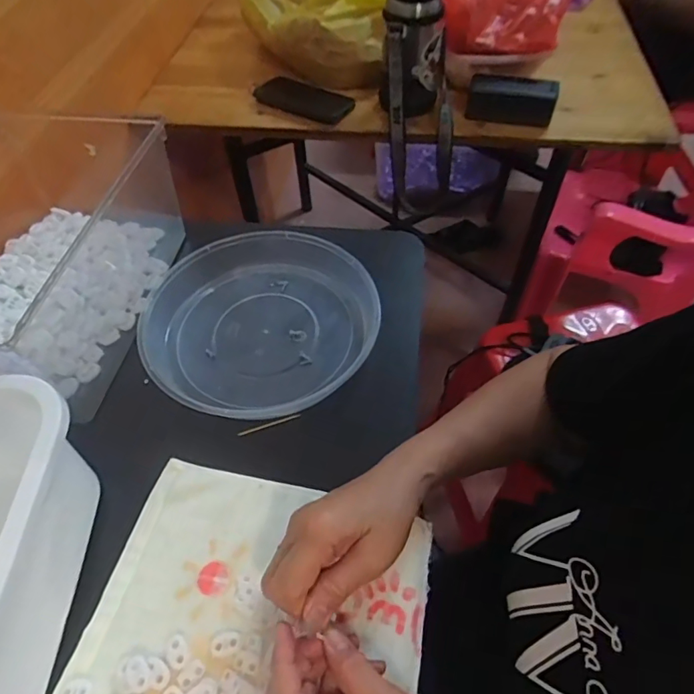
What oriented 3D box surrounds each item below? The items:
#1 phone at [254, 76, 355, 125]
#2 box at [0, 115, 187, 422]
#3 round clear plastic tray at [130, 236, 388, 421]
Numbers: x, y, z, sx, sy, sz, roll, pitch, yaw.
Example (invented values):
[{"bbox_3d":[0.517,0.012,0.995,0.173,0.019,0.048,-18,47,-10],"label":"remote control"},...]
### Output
[{"bbox_3d":[-0.070,-0.415,0.826,0.175,0.014,0.079,29,67,22],"label":"phone"},{"bbox_3d":[-0.321,-0.094,0.512,0.214,0.130,0.286,7,53,7],"label":"box"},{"bbox_3d":[-0.082,-0.028,0.506,0.218,0.045,0.219,-1,54,1],"label":"round clear plastic tray"}]

